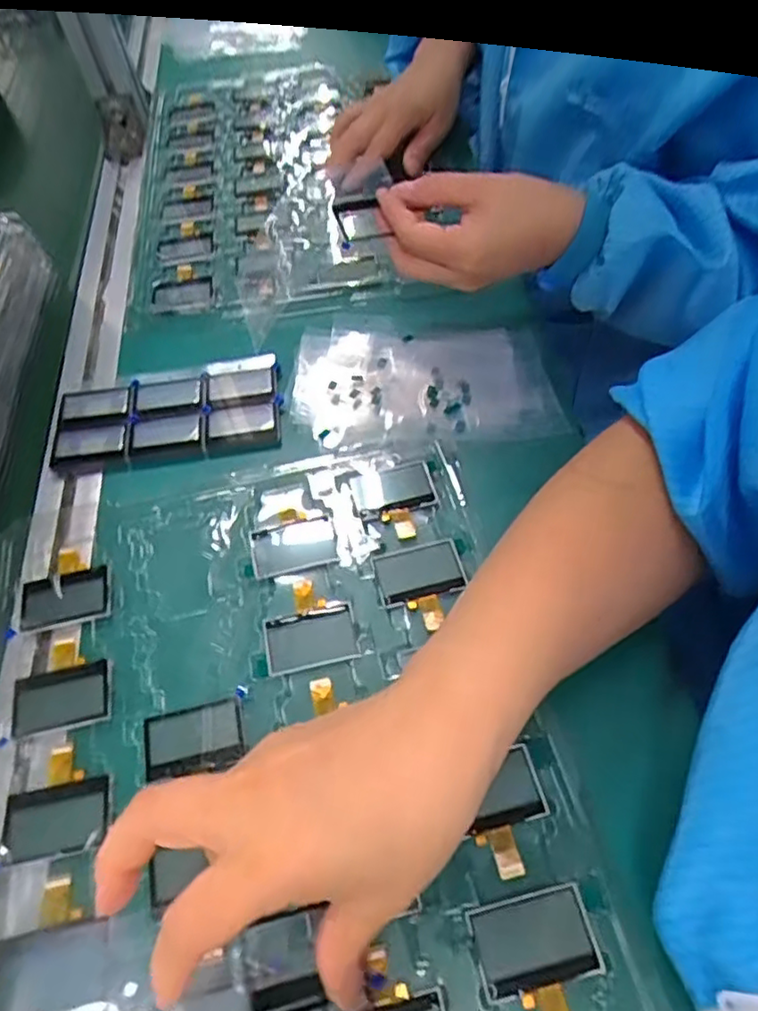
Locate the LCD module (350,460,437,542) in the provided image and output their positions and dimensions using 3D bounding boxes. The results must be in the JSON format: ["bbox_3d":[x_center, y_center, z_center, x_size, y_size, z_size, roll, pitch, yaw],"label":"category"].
[{"bbox_3d":[0.011,-0.003,0.373,0.043,0.005,0.049,-19,53,-2],"label":"LCD module"}]

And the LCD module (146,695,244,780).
[{"bbox_3d":[-0.087,0.109,0.304,0.045,0.004,0.029,-13,58,-5],"label":"LCD module"}]

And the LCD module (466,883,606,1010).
[{"bbox_3d":[0.063,0.178,0.248,0.047,0.004,0.048,-12,57,-4],"label":"LCD module"}]

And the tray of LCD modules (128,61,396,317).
[{"bbox_3d":[-0.109,-0.296,0.568,0.200,0.026,0.375,-6,57,-1],"label":"tray of LCD modules"}]

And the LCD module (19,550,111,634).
[{"bbox_3d":[-0.171,0.044,0.351,0.045,0.004,0.046,-14,58,-6],"label":"LCD module"}]

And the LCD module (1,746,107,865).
[{"bbox_3d":[-0.144,0.133,0.292,0.044,0.004,0.046,-9,57,-2],"label":"LCD module"}]

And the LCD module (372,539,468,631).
[{"bbox_3d":[0.023,0.040,0.341,0.046,0.004,0.044,-13,58,-5],"label":"LCD module"}]

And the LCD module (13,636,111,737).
[{"bbox_3d":[-0.156,0.088,0.321,0.046,0.004,0.046,-11,57,-3],"label":"LCD module"}]

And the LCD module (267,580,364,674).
[{"bbox_3d":[-0.036,0.059,0.333,0.045,0.004,0.047,-10,57,-3],"label":"LCD module"}]

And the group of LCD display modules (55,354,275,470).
[{"bbox_3d":[-0.136,-0.060,0.420,0.143,0.006,0.072,-10,57,-3],"label":"group of LCD display modules"}]

